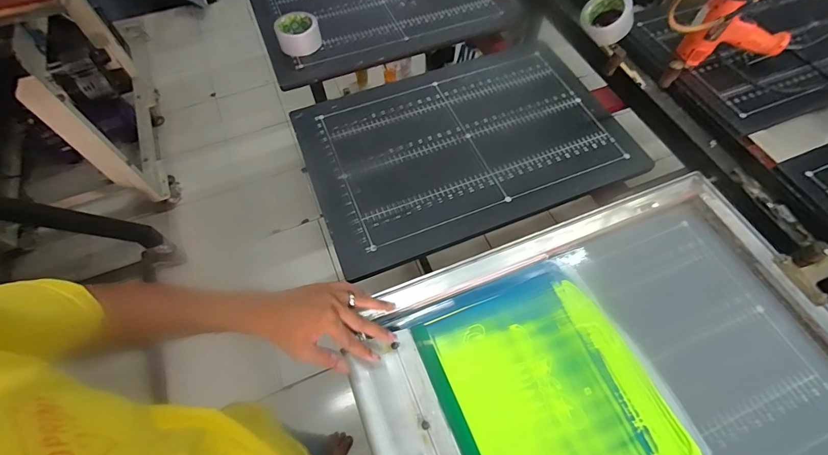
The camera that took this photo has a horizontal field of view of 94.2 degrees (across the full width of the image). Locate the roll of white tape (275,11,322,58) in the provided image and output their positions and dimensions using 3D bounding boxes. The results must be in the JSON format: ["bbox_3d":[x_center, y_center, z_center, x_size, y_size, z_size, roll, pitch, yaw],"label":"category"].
[{"bbox_3d":[-0.262,-0.438,0.870,0.097,0.050,0.087,-24,63,-11],"label":"roll of white tape"}]

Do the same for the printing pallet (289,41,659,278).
[{"bbox_3d":[0.094,-0.166,0.748,0.584,0.032,0.385,-20,62,-9],"label":"printing pallet"}]

